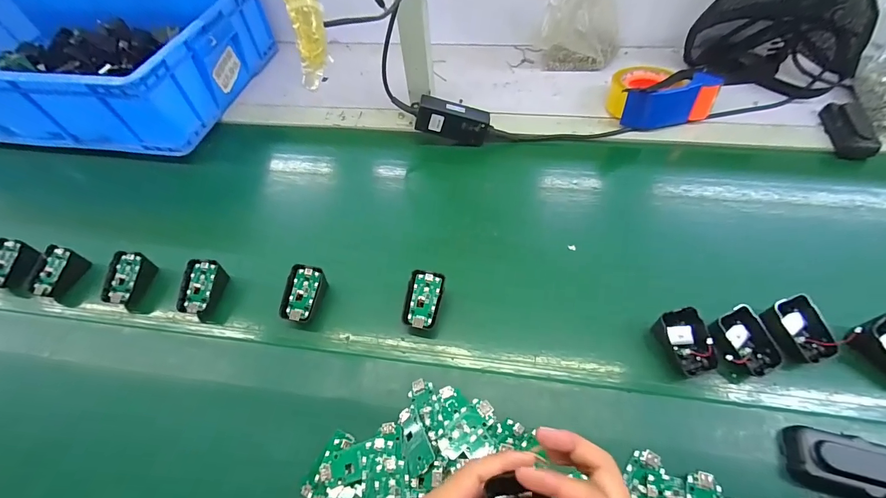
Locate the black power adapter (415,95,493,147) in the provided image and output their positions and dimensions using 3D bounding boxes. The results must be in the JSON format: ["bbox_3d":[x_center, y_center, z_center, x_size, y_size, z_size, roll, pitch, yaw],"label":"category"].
[{"bbox_3d":[0.017,-0.203,0.606,0.115,0.052,0.026,12,57,-11],"label":"black power adapter"}]

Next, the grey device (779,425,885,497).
[{"bbox_3d":[0.375,0.201,0.346,0.100,0.035,0.055,8,57,10],"label":"grey device"}]

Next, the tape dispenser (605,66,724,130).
[{"bbox_3d":[0.351,-0.258,0.624,0.142,0.068,0.105,-3,56,2],"label":"tape dispenser"}]

